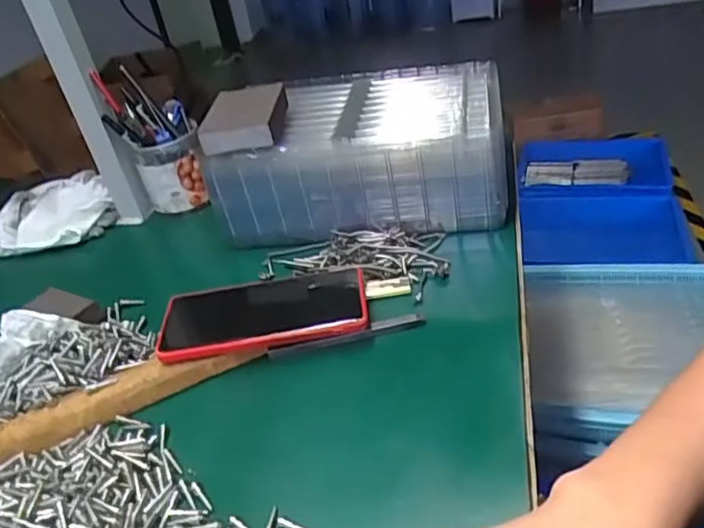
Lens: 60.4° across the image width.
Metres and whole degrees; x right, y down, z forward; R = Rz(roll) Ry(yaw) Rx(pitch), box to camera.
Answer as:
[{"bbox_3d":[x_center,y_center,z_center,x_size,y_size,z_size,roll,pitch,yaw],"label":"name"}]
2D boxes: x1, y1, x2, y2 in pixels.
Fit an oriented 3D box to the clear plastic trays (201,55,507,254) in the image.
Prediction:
[{"bbox_3d":[0.012,-0.120,0.643,0.285,0.113,0.175,-2,34,12],"label":"clear plastic trays"}]

